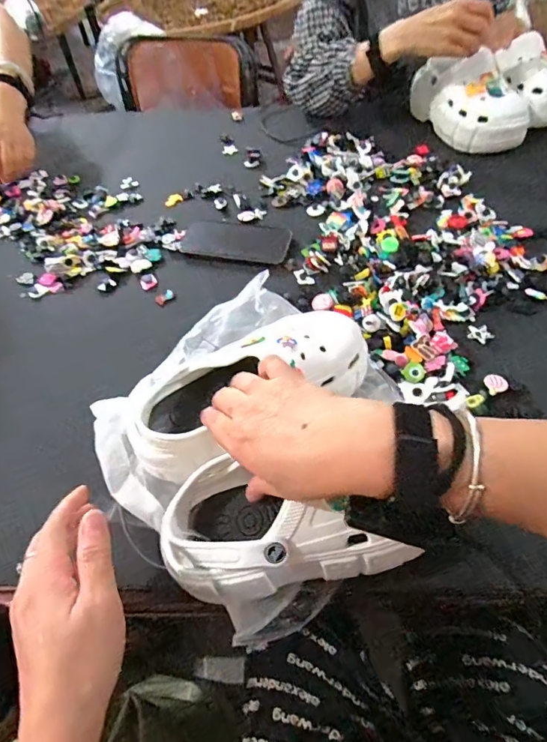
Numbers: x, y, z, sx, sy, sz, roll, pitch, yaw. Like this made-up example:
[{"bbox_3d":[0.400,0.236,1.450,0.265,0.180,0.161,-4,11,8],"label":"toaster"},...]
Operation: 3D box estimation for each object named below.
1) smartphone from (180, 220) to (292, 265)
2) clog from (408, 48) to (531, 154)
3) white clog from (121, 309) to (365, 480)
[{"bbox_3d":[-0.057,-0.197,0.669,0.165,0.011,0.085,9,52,13],"label":"smartphone"},{"bbox_3d":[0.351,-0.499,0.806,0.110,0.103,0.236,-15,50,-6],"label":"clog"},{"bbox_3d":[-0.021,0.010,0.427,0.242,0.092,0.088,-27,52,-11],"label":"white clog"}]

